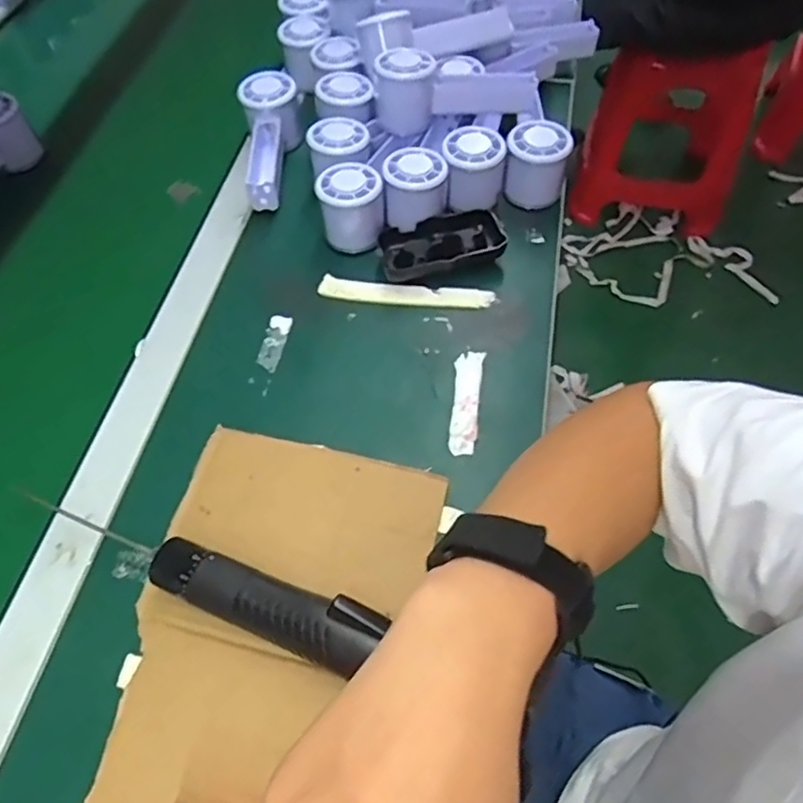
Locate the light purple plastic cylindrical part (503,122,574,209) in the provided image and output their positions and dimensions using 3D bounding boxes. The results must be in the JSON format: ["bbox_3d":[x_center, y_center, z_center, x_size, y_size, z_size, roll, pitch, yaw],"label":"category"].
[{"bbox_3d":[0.127,-0.223,0.581,0.058,0.063,0.049,12,59,9],"label":"light purple plastic cylindrical part"}]

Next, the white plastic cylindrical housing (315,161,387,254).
[{"bbox_3d":[-0.044,-0.172,0.555,0.056,0.060,0.056,-1,58,2],"label":"white plastic cylindrical housing"}]

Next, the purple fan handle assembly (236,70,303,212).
[{"bbox_3d":[-0.132,-0.250,0.605,0.059,0.050,0.147,1,74,1],"label":"purple fan handle assembly"}]

